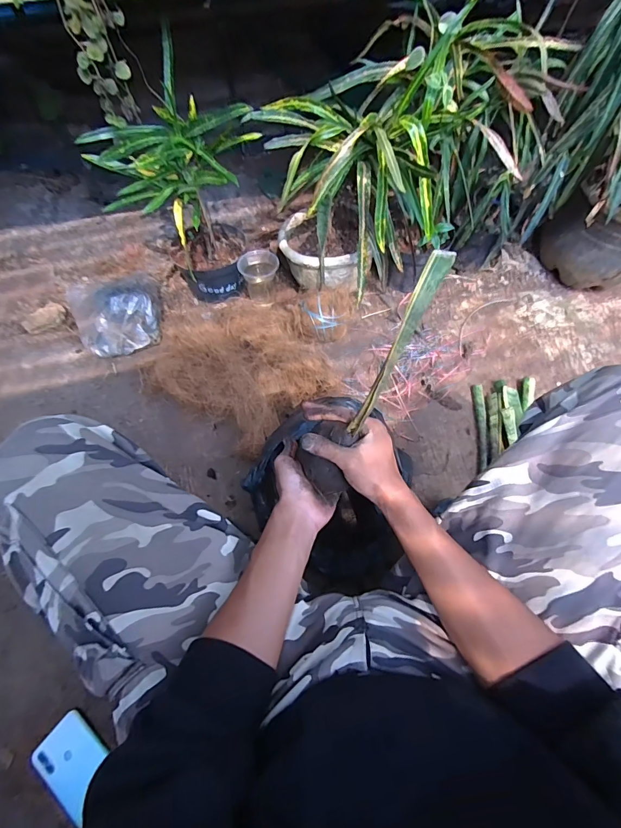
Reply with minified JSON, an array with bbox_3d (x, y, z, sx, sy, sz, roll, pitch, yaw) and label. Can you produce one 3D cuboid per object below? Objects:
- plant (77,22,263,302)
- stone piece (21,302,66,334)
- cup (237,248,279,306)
[{"bbox_3d":[-0.237,-0.407,0.787,0.278,0.377,0.208,-9,61,-3],"label":"plant"},{"bbox_3d":[-0.637,-0.229,0.930,0.093,0.024,0.056,-39,70,-16],"label":"stone piece"},{"bbox_3d":[-0.112,-0.300,0.892,0.088,0.114,0.092,-1,61,1],"label":"cup"}]

